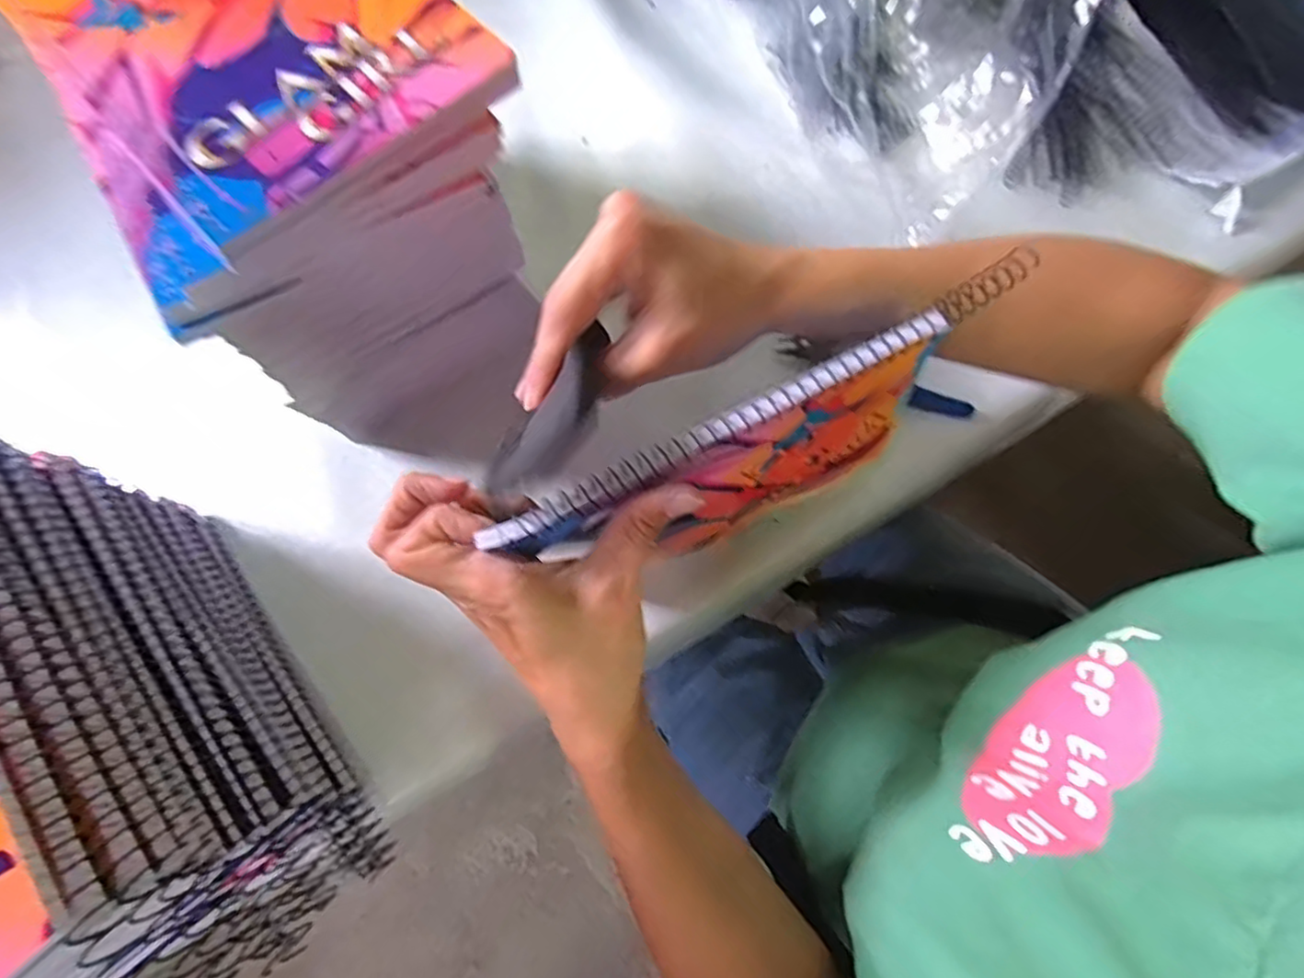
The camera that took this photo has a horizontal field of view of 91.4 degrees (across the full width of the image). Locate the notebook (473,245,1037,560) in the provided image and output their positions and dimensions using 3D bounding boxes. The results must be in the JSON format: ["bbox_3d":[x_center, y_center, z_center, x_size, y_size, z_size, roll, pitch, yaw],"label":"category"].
[{"bbox_3d":[0.033,-0.005,0.287,0.191,0.119,0.015,-24,71,-10],"label":"notebook"}]

